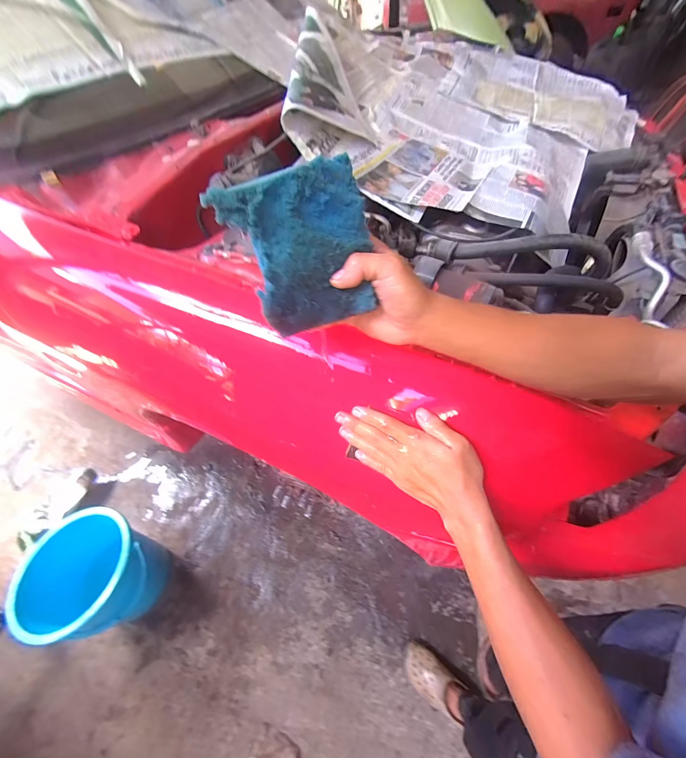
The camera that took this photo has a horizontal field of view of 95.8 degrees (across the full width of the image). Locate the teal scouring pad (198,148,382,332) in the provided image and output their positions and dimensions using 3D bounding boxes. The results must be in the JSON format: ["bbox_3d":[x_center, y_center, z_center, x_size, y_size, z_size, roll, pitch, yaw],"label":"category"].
[{"bbox_3d":[-0.027,-0.098,0.241,0.102,0.112,0.019,-22,30,-6],"label":"teal scouring pad"}]

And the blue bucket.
[{"bbox_3d":[-0.755,0.641,0.995,0.290,0.317,0.305,-3,51,3],"label":"blue bucket"}]

